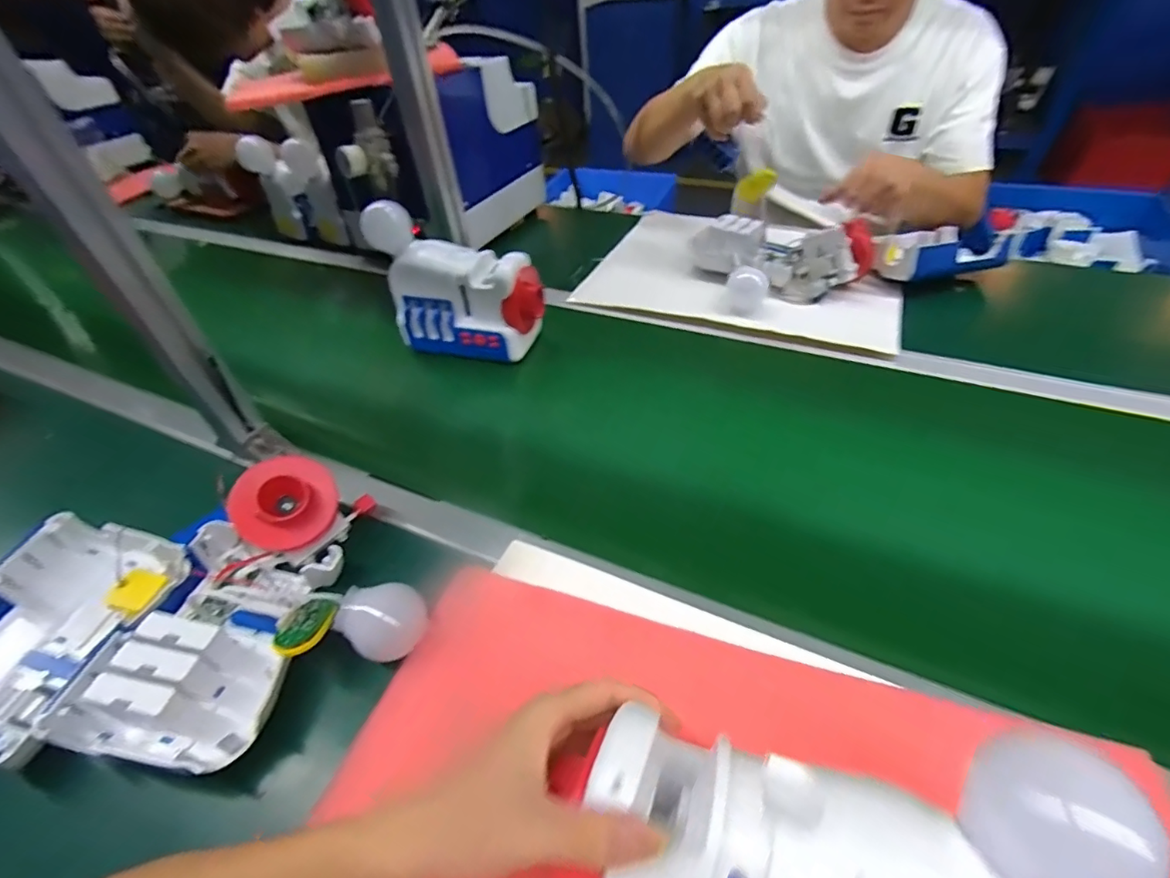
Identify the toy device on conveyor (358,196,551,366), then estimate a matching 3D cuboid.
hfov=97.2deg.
[{"bbox_3d":[-0.163,-0.200,0.665,0.214,0.183,0.084,5,45,12],"label":"toy device on conveyor"}]

